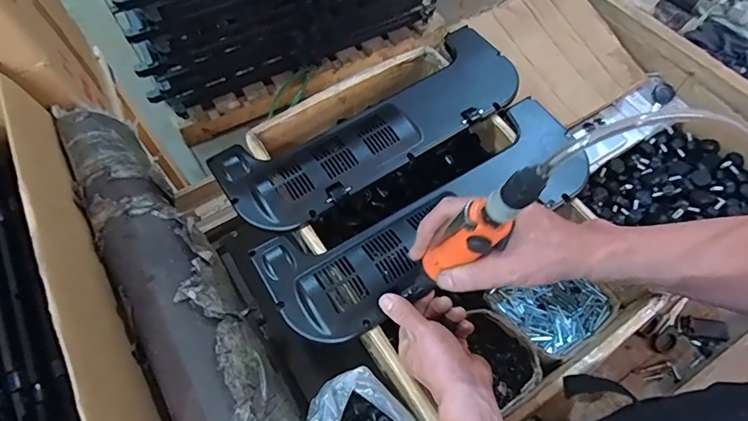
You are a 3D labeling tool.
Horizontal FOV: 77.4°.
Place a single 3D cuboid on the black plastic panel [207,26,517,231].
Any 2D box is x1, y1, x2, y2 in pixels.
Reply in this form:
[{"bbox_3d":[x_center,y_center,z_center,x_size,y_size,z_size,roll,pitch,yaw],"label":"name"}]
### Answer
[{"bbox_3d":[0.005,-0.131,0.690,0.468,0.031,0.160,-32,69,-15],"label":"black plastic panel"}]

